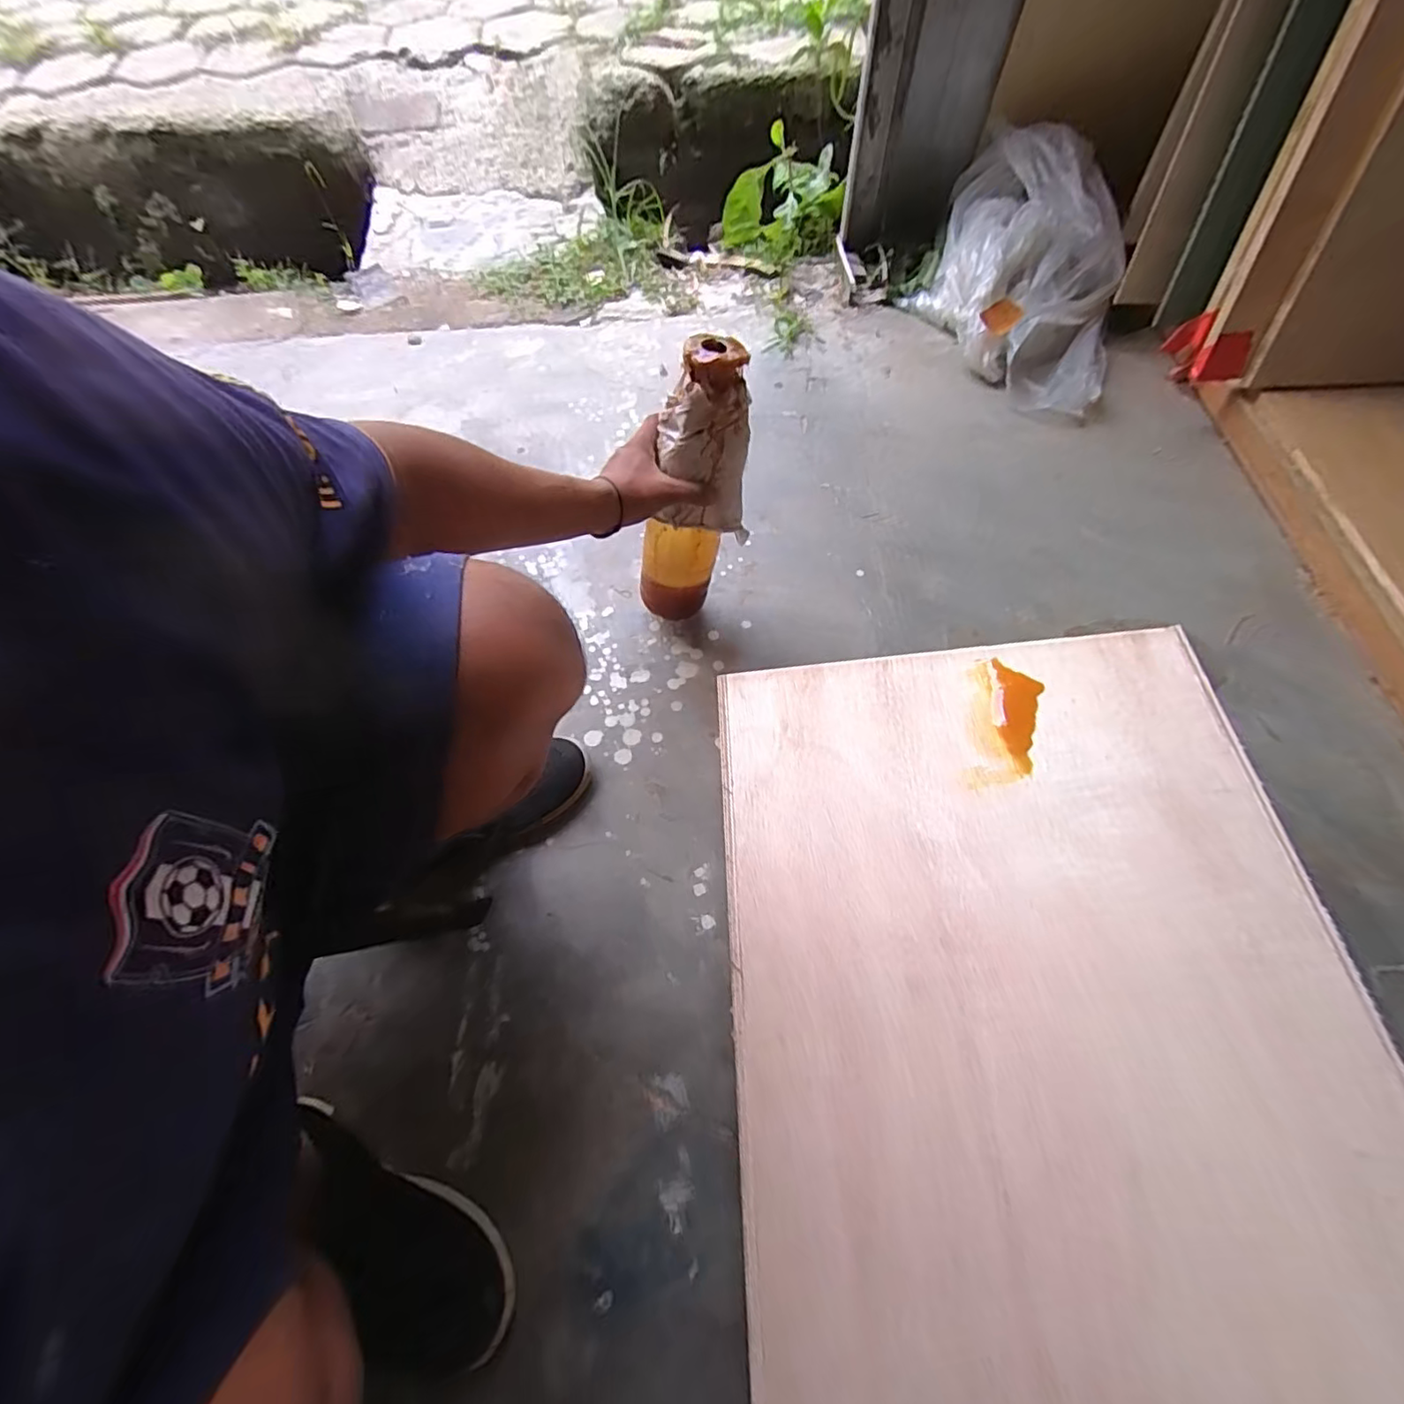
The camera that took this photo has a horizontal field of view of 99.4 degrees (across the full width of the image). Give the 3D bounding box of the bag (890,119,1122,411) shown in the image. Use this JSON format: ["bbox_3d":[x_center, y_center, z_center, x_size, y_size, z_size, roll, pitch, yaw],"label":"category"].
[{"bbox_3d":[0.537,-0.719,0.979,0.317,0.196,0.435,19,64,12],"label":"bag"}]

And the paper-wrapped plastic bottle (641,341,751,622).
[{"bbox_3d":[-0.004,-0.207,0.641,0.086,0.317,0.068,-27,63,-28],"label":"paper-wrapped plastic bottle"}]

